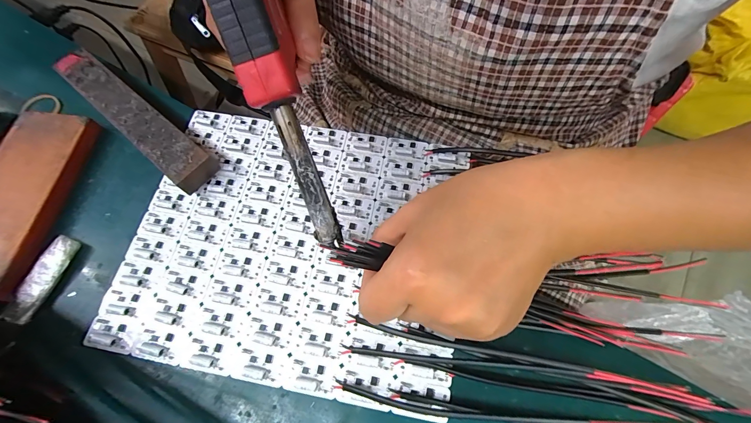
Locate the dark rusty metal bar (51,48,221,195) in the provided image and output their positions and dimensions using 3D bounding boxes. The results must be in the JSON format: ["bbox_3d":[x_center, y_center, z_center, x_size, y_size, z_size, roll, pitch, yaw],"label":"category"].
[{"bbox_3d":[-0.202,-0.077,0.273,0.179,0.029,0.032,36,73,16],"label":"dark rusty metal bar"}]

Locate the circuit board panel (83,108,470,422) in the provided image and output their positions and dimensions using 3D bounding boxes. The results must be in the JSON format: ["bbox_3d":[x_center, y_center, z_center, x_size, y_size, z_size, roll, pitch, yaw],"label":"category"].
[{"bbox_3d":[-0.061,0.019,0.243,0.233,0.009,0.196,9,68,6],"label":"circuit board panel"}]

